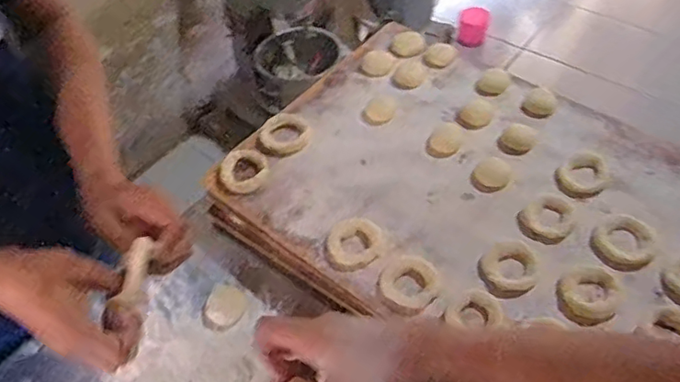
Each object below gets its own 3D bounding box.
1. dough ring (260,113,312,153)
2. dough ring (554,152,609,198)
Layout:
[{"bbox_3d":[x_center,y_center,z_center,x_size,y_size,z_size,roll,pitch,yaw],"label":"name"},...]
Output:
[{"bbox_3d":[-0.075,-0.079,0.793,0.068,0.009,0.070,-2,50,2],"label":"dough ring"},{"bbox_3d":[0.302,-0.019,0.722,0.056,0.009,0.074,36,61,29],"label":"dough ring"}]

